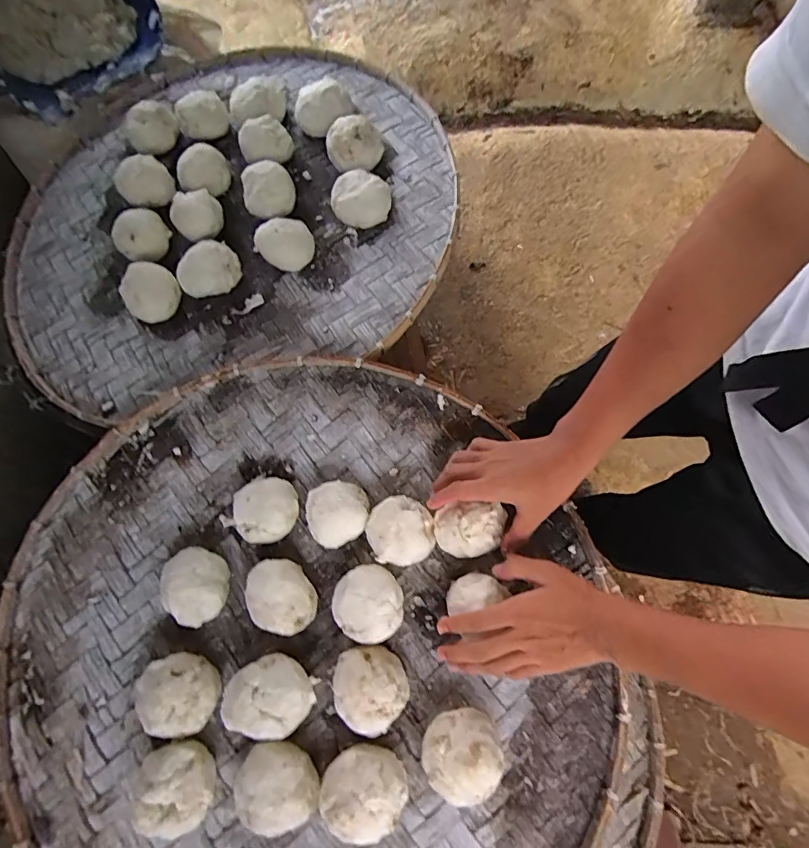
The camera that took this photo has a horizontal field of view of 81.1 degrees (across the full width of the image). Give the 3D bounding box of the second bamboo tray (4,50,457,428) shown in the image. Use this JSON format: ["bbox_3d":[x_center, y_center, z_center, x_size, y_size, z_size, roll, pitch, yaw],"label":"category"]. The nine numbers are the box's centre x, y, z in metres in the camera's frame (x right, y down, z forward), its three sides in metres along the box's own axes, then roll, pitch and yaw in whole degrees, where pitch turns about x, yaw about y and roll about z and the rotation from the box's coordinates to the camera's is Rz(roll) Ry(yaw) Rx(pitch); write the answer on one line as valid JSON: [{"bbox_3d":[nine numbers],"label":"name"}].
[{"bbox_3d":[-0.287,-0.350,0.738,0.713,0.087,0.637,-11,71,-1],"label":"second bamboo tray"}]

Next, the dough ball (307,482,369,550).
[{"bbox_3d":[-0.079,0.106,0.567,0.073,0.048,0.070,-1,71,2],"label":"dough ball"}]

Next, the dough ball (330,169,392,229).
[{"bbox_3d":[-0.062,-0.332,0.697,0.083,0.048,0.076,22,74,10],"label":"dough ball"}]

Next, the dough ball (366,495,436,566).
[{"bbox_3d":[-0.005,0.125,0.554,0.076,0.049,0.077,-1,71,2],"label":"dough ball"}]

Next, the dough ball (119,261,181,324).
[{"bbox_3d":[-0.369,-0.192,0.687,0.072,0.058,0.081,40,78,14],"label":"dough ball"}]

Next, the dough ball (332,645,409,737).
[{"bbox_3d":[-0.036,0.287,0.510,0.076,0.055,0.083,-1,71,2],"label":"dough ball"}]

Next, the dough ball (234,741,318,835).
[{"bbox_3d":[-0.132,0.373,0.488,0.077,0.062,0.081,-1,71,2],"label":"dough ball"}]

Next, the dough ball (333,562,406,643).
[{"bbox_3d":[-0.041,0.205,0.540,0.076,0.050,0.079,-1,71,2],"label":"dough ball"}]

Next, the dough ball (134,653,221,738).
[{"bbox_3d":[-0.248,0.299,0.527,0.079,0.054,0.075,-1,71,2],"label":"dough ball"}]

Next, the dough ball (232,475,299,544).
[{"bbox_3d":[-0.166,0.106,0.577,0.072,0.054,0.078,-1,71,2],"label":"dough ball"}]

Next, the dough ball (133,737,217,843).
[{"bbox_3d":[-0.239,0.383,0.501,0.077,0.060,0.084,-1,71,2],"label":"dough ball"}]

